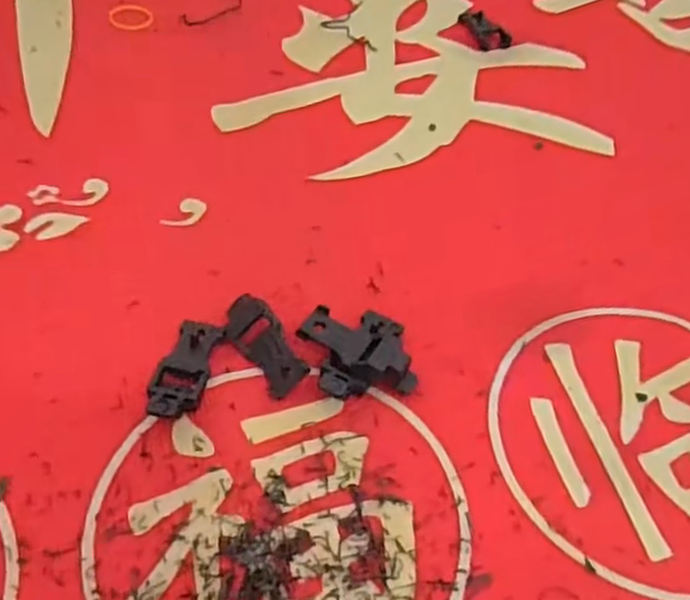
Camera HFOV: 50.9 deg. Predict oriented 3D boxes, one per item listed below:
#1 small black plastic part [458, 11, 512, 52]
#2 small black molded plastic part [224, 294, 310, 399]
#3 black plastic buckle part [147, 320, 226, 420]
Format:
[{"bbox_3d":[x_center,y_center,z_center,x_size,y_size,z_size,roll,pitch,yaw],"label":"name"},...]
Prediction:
[{"bbox_3d":[0.101,-0.199,0.528,0.026,0.008,0.050,-14,52,-17],"label":"small black plastic part"},{"bbox_3d":[-0.035,0.019,0.323,0.022,0.009,0.050,-43,66,3],"label":"small black molded plastic part"},{"bbox_3d":[-0.069,0.030,0.311,0.022,0.012,0.053,12,49,5],"label":"black plastic buckle part"}]

